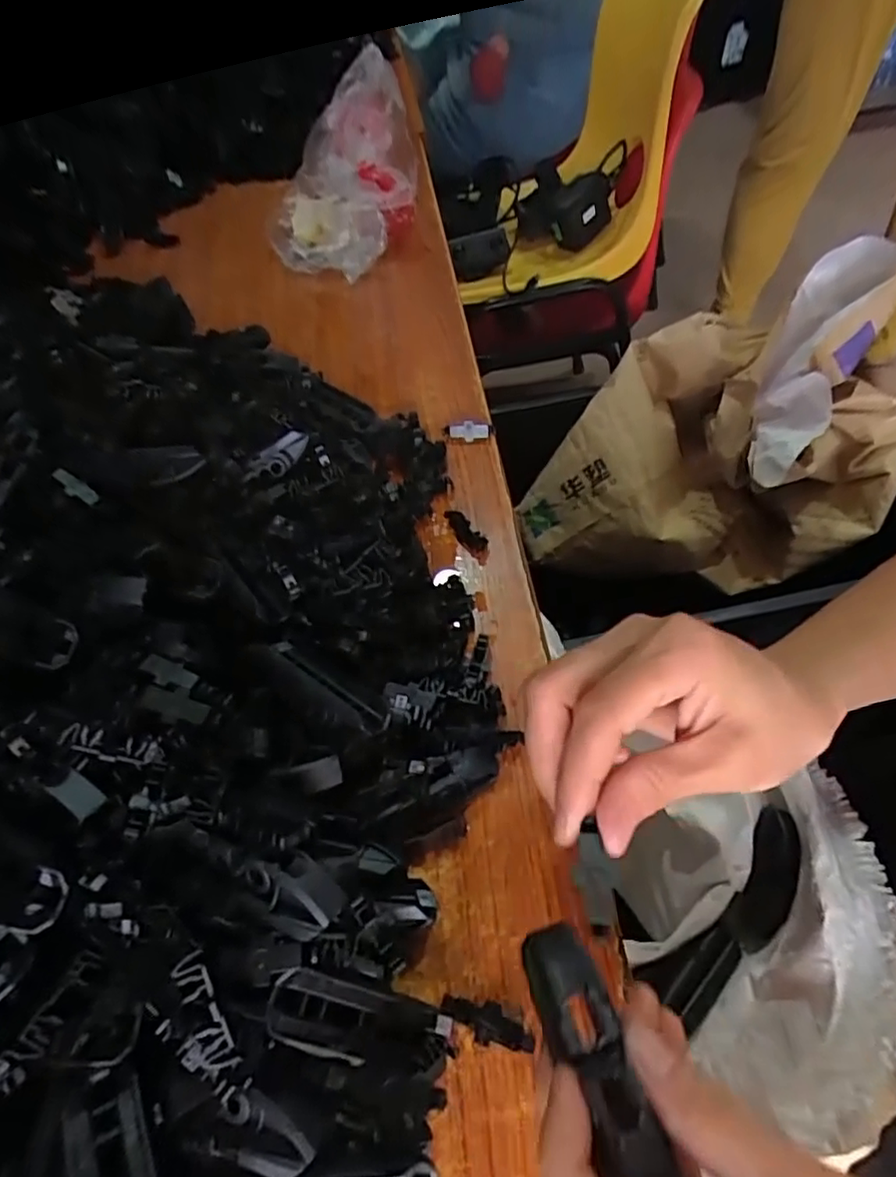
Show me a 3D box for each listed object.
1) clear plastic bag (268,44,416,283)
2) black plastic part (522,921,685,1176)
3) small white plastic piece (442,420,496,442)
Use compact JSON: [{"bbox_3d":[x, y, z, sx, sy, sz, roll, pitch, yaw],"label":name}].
[{"bbox_3d":[-0.100,-0.376,0.560,0.140,0.112,0.165,-14,53,-4],"label":"clear plastic bag"},{"bbox_3d":[0.042,0.134,0.175,0.020,0.015,0.074,-18,49,-10],"label":"black plastic part"},{"bbox_3d":[0.014,-0.107,0.420,0.035,0.013,0.009,1,53,7],"label":"small white plastic piece"}]

